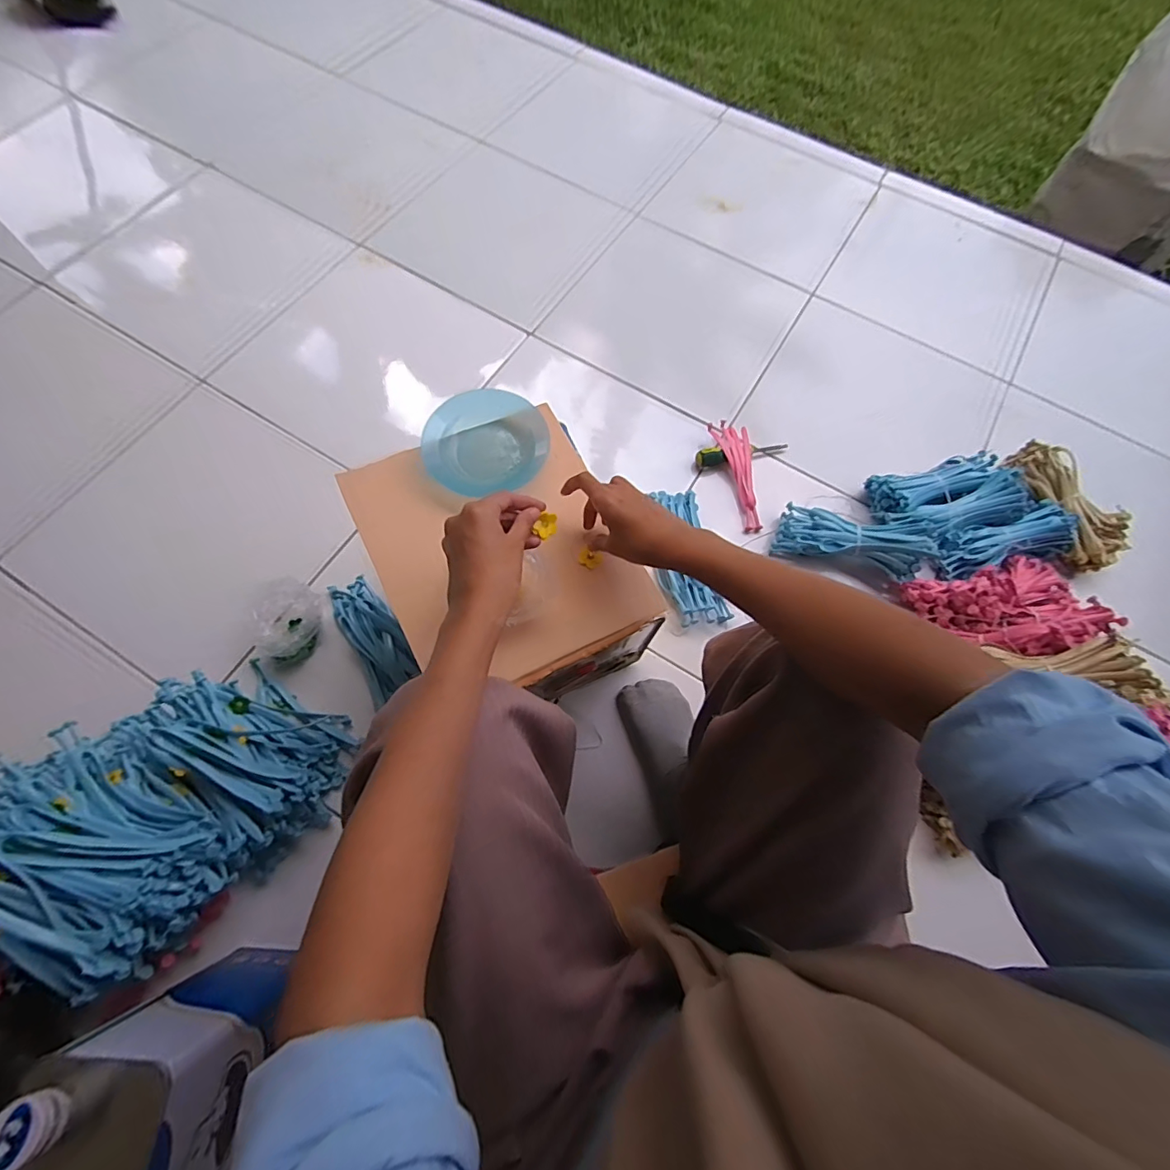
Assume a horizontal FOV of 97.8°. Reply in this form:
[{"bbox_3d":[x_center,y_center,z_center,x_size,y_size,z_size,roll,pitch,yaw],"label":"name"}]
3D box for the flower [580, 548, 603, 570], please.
[{"bbox_3d":[0.005,-0.026,0.522,0.023,0.007,0.019,21,70,5],"label":"flower"}]

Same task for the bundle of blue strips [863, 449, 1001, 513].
[{"bbox_3d":[0.561,-0.164,0.840,0.202,0.071,0.074,-17,72,-9],"label":"bundle of blue strips"}]

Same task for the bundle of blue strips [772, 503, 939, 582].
[{"bbox_3d":[0.401,-0.071,0.773,0.207,0.050,0.080,11,69,15],"label":"bundle of blue strips"}]

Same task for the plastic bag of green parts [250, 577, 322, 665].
[{"bbox_3d":[-0.407,0.048,0.705,0.080,0.048,0.117,-12,71,-7],"label":"plastic bag of green parts"}]

